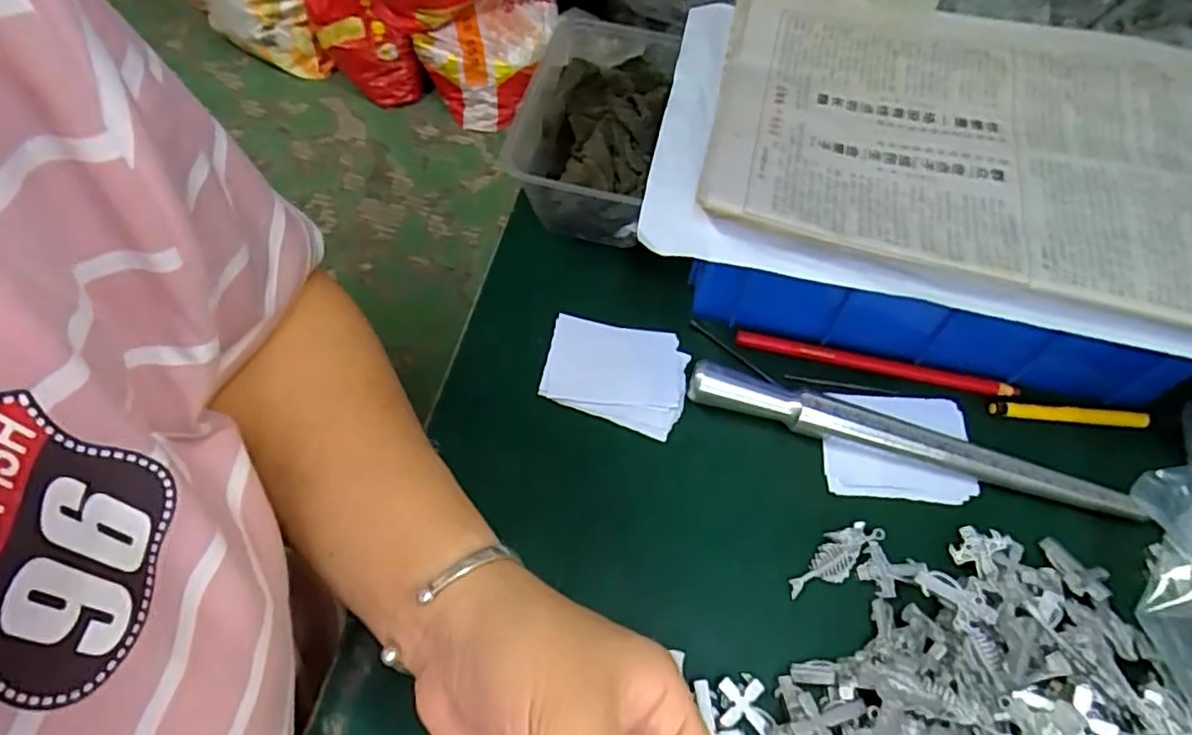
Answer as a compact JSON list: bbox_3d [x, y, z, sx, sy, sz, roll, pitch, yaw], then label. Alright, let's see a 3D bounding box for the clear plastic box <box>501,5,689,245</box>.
[{"bbox_3d":[-0.002,-0.154,0.431,0.093,0.058,0.164,13,58,3],"label":"clear plastic box"}]

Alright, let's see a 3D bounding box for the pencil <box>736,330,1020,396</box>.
[{"bbox_3d":[0.162,-0.002,0.383,0.161,0.006,0.011,13,58,3],"label":"pencil"}]

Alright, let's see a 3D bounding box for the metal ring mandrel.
[{"bbox_3d":[0.166,0.041,0.351,0.236,0.022,0.019,17,58,6],"label":"metal ring mandrel"}]

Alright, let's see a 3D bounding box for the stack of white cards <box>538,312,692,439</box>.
[{"bbox_3d":[0.011,0.002,0.375,0.079,0.004,0.065,13,58,3],"label":"stack of white cards"}]

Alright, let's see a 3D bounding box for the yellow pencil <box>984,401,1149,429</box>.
[{"bbox_3d":[0.269,0.027,0.373,0.089,0.008,0.009,6,58,-1],"label":"yellow pencil"}]

